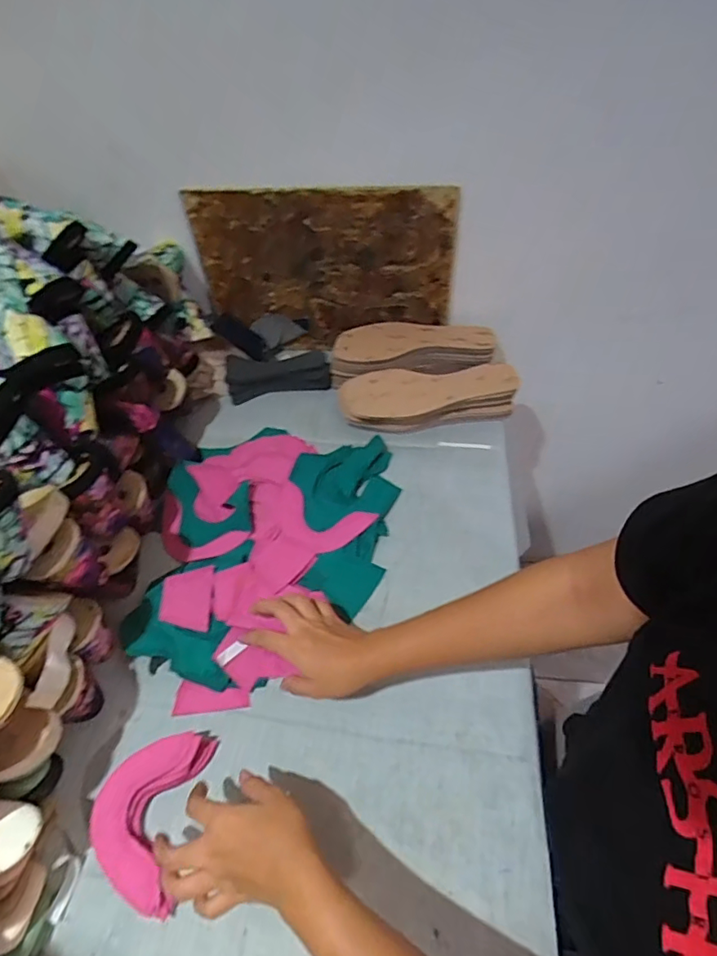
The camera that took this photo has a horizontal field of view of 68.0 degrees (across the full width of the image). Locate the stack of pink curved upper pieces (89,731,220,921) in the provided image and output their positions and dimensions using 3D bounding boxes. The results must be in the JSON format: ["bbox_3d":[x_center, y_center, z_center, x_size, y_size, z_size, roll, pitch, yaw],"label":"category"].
[{"bbox_3d":[-0.203,0.314,0.502,0.095,0.022,0.139,6,54,6],"label":"stack of pink curved upper pieces"}]

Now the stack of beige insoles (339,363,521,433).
[{"bbox_3d":[0.101,-0.118,0.780,0.250,0.070,0.088,-7,53,-1],"label":"stack of beige insoles"}]

